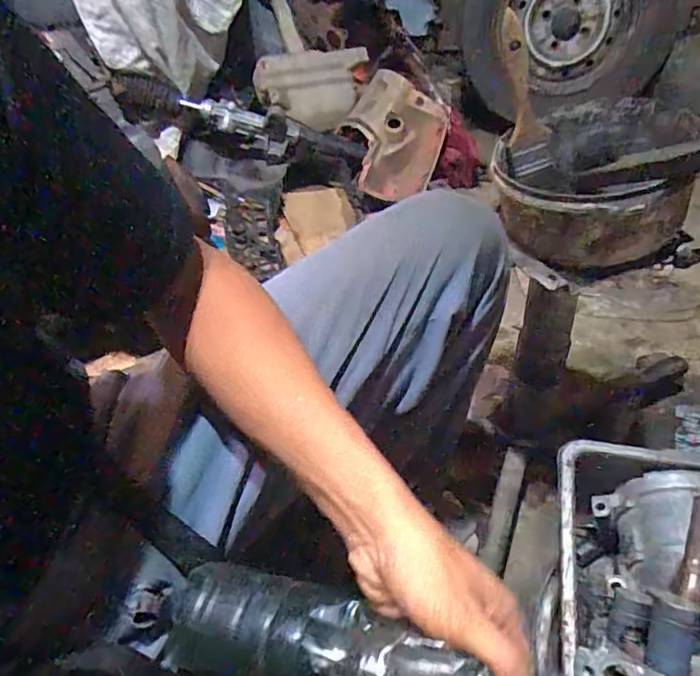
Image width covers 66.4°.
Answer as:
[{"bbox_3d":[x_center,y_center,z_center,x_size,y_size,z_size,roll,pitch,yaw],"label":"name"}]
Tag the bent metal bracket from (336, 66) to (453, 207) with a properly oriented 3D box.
[{"bbox_3d":[0.100,-0.485,1.330,0.229,0.264,0.124,21,50,25],"label":"bent metal bracket"}]

